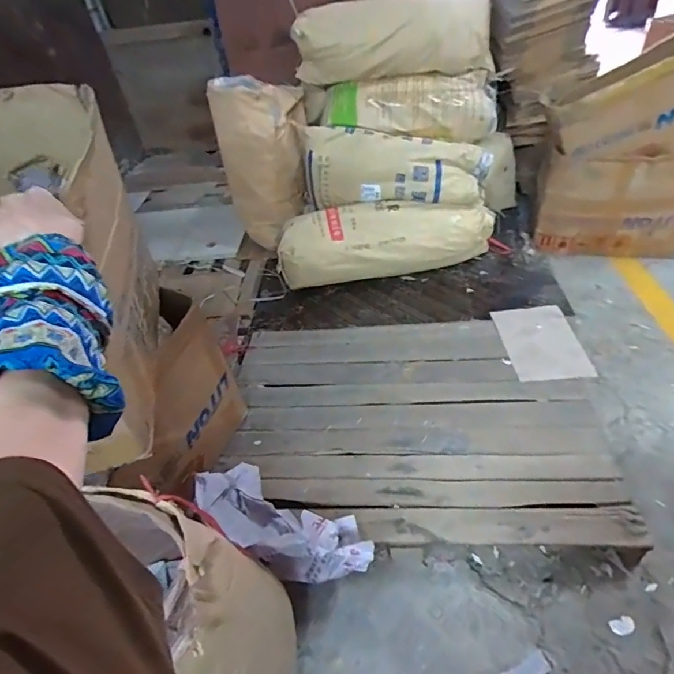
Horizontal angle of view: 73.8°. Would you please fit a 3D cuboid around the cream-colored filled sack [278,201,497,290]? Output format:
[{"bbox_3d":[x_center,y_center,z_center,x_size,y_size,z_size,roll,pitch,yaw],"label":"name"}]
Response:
[{"bbox_3d":[0.186,-0.410,1.907,0.860,0.262,0.269,-12,41,-4],"label":"cream-colored filled sack"}]

